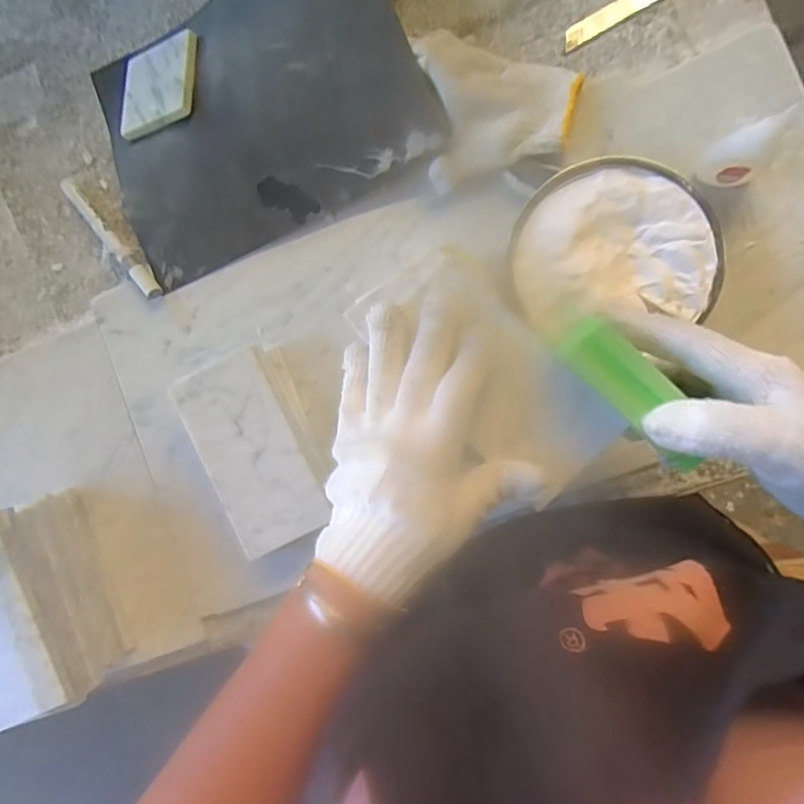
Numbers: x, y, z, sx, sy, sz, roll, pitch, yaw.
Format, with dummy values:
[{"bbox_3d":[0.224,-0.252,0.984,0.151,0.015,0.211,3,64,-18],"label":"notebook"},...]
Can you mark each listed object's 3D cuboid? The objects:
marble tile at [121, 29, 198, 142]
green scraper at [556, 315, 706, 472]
[{"bbox_3d":[-0.206,-0.268,0.479,0.075,0.008,0.081,-3,79,22],"label":"marble tile"},{"bbox_3d":[0.125,-0.005,0.300,0.031,0.006,0.093,-40,85,4],"label":"green scraper"}]

